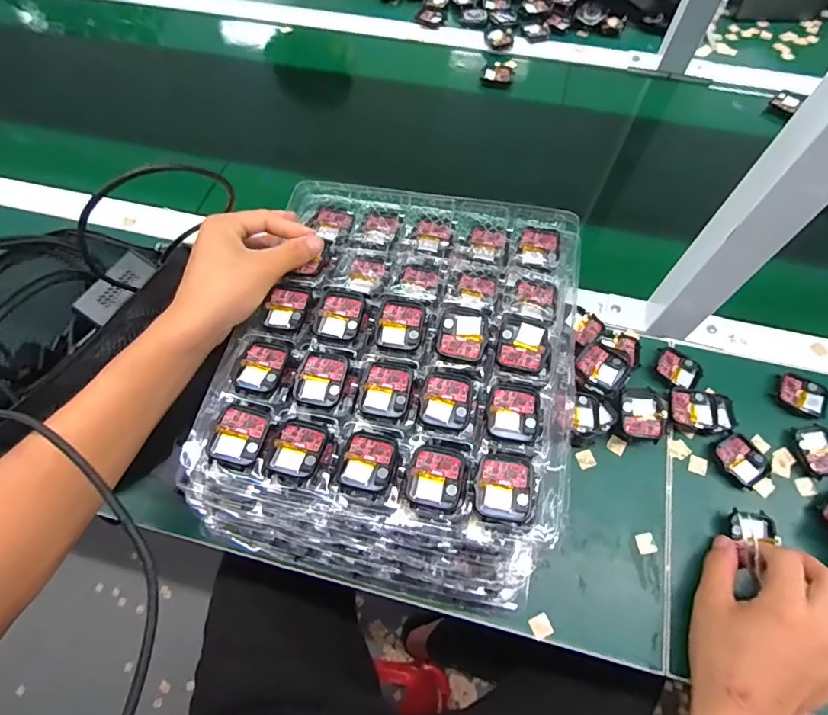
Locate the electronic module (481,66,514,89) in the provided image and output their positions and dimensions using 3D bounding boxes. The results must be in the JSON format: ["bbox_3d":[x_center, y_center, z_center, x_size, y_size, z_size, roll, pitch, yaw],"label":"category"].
[{"bbox_3d":[0.122,-0.414,0.683,0.043,0.010,0.029,9,65,5],"label":"electronic module"}]

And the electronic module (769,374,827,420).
[{"bbox_3d":[0.374,0.037,0.450,0.047,0.006,0.041,21,66,11],"label":"electronic module"}]

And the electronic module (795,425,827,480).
[{"bbox_3d":[0.374,0.086,0.429,0.039,0.005,0.045,-8,64,-3],"label":"electronic module"}]

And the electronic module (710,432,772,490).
[{"bbox_3d":[0.300,0.093,0.428,0.039,0.010,0.046,-34,68,-15],"label":"electronic module"}]

